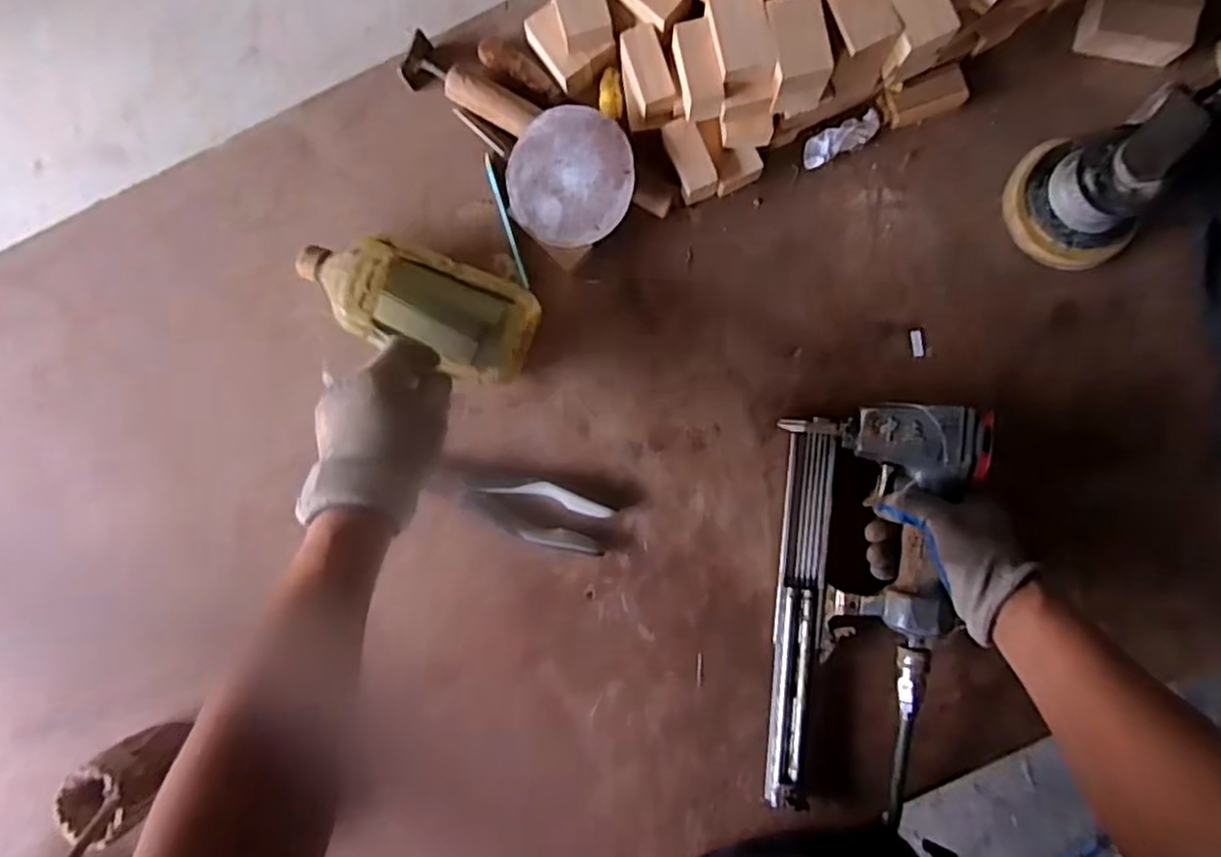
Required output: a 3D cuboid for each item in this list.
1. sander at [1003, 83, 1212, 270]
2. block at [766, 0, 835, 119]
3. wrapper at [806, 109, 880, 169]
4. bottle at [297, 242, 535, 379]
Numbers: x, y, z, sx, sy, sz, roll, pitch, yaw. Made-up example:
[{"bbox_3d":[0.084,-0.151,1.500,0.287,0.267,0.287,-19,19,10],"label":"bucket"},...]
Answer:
[{"bbox_3d":[0.425,-0.206,0.585,0.130,0.099,0.116,-17,88,1],"label":"sander"},{"bbox_3d":[0.148,-0.299,0.550,0.043,0.054,0.070,-9,89,1],"label":"block"},{"bbox_3d":[0.211,-0.265,0.629,0.072,0.016,0.027,-24,88,1],"label":"wrapper"},{"bbox_3d":[-0.169,-0.108,0.609,0.201,0.084,0.084,22,89,2],"label":"bottle"}]

